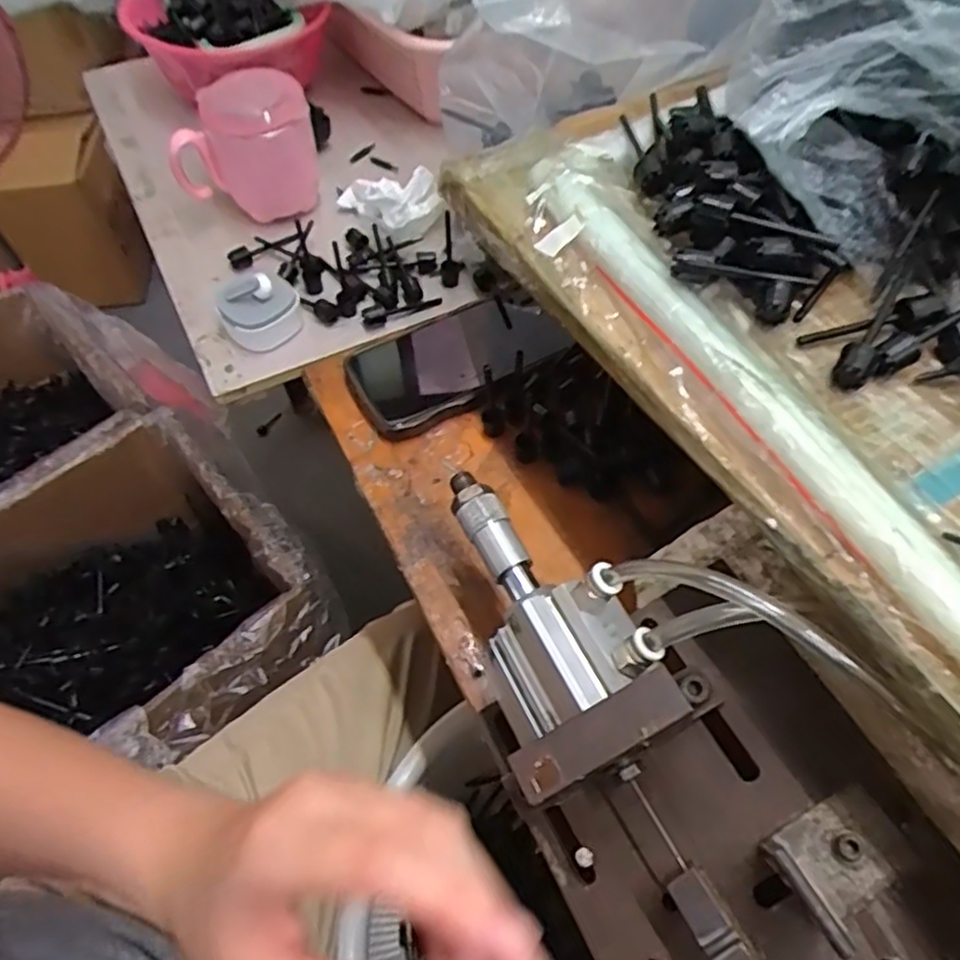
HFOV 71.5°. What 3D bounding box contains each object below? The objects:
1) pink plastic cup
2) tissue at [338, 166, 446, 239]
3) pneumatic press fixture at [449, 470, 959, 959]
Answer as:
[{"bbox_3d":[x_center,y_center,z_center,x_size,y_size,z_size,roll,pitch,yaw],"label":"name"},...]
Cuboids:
[{"bbox_3d":[-0.188,-0.260,0.537,0.109,0.099,0.071,-17,59,-11],"label":"pink plastic cup"},{"bbox_3d":[-0.069,-0.233,0.547,0.067,0.033,0.077,-28,62,-17],"label":"tissue"},{"bbox_3d":[0.113,0.159,0.263,0.138,0.109,0.411,-25,61,-15],"label":"pneumatic press fixture"}]

